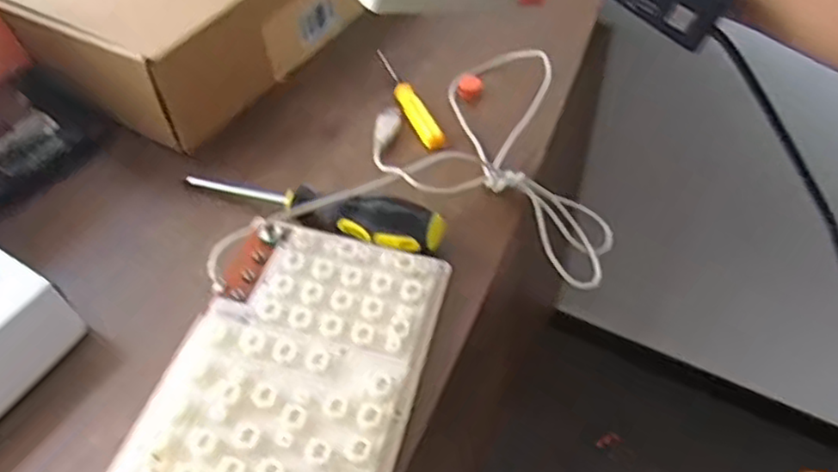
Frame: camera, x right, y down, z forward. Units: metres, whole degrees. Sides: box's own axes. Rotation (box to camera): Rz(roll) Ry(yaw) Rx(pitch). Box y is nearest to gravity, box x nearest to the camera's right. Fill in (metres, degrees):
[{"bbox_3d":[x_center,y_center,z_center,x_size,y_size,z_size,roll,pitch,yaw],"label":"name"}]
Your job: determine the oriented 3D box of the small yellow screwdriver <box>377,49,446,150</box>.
[{"bbox_3d":[-0.011,-0.113,0.555,0.015,0.016,0.126,-19,51,-13],"label":"small yellow screwdriver"}]

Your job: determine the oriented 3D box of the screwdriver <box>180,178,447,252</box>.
[{"bbox_3d":[-0.075,-0.020,0.465,0.187,0.038,0.029,13,51,14],"label":"screwdriver"}]

